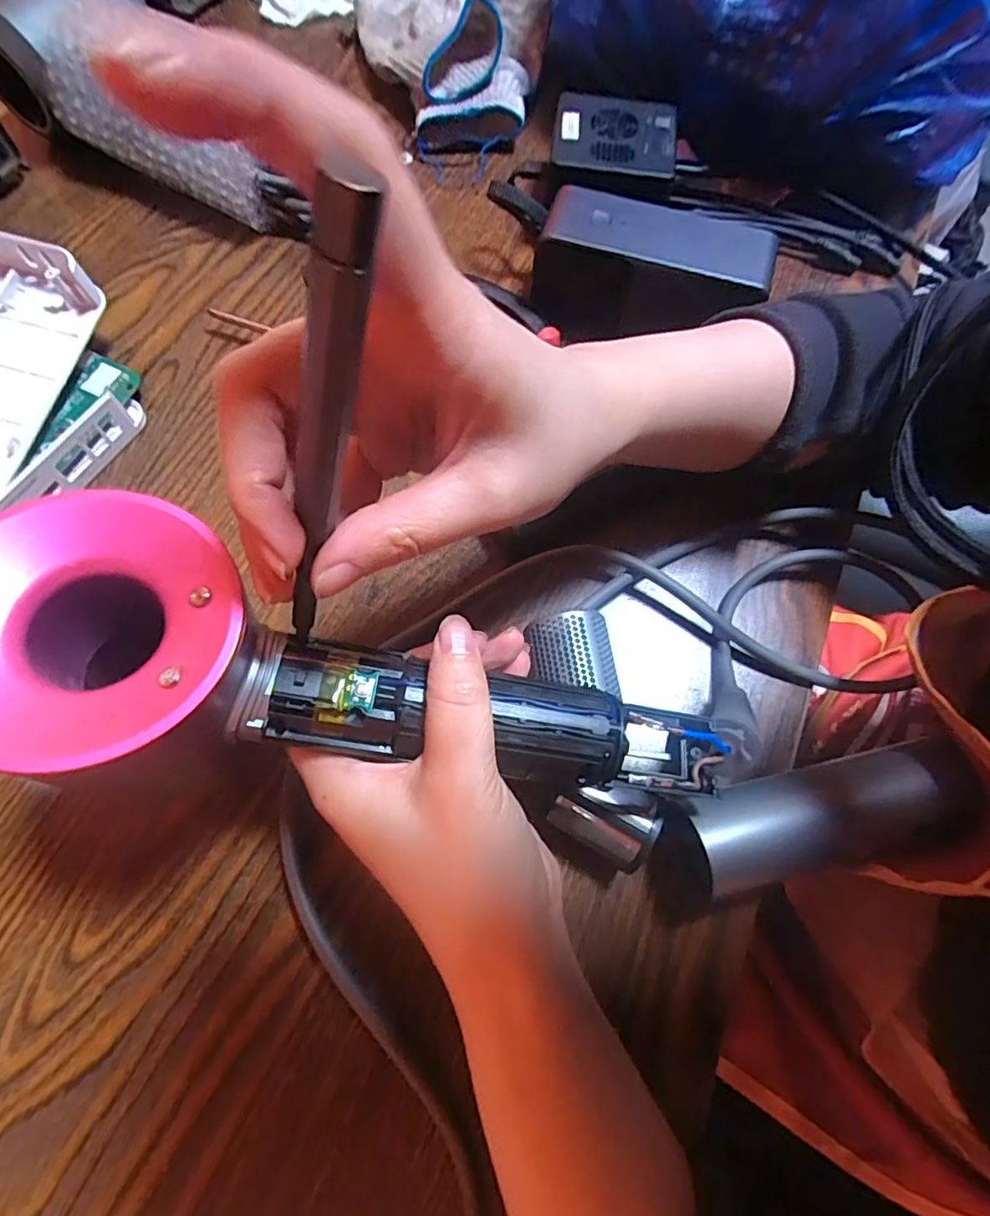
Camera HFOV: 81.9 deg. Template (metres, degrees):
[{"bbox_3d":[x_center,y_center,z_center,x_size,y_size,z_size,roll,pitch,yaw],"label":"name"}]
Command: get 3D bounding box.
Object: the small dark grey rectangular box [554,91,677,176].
[{"bbox_3d":[0.073,-0.285,0.344,0.073,0.014,0.061,7,68,1],"label":"small dark grey rectangular box"}]

